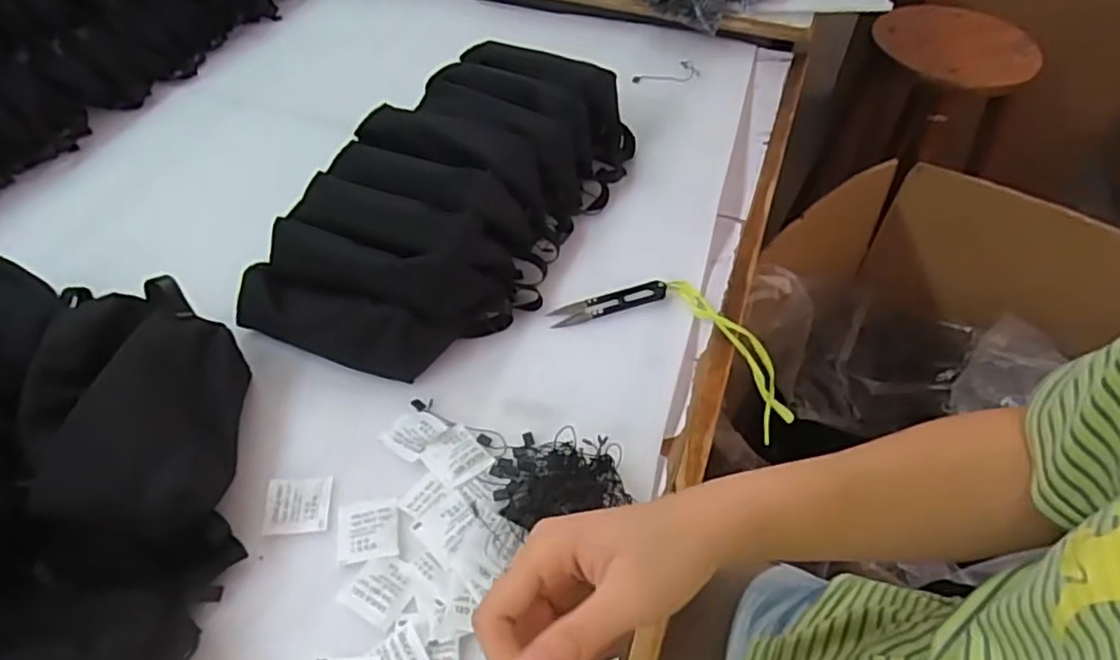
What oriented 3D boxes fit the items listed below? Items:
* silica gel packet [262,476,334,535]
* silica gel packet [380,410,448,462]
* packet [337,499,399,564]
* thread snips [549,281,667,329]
[{"bbox_3d":[-0.178,0.118,0.460,0.043,0.004,0.040,-3,50,-4],"label":"silica gel packet"},{"bbox_3d":[-0.107,0.074,0.492,0.036,0.008,0.035,30,56,22],"label":"silica gel packet"},{"bbox_3d":[-0.127,0.132,0.449,0.039,0.004,0.042,-7,51,-7],"label":"packet"},{"bbox_3d":[0.041,-0.023,0.575,0.103,0.012,0.019,-14,52,-12],"label":"thread snips"}]

